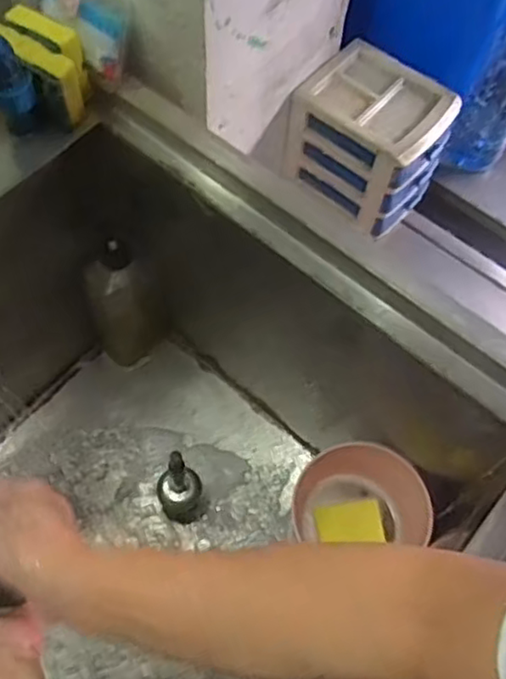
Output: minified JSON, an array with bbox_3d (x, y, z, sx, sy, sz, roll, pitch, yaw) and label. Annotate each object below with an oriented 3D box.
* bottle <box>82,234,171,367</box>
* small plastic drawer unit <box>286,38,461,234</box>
[{"bbox_3d":[-0.161,-0.043,0.869,0.099,0.224,0.056,-21,67,-13],"label":"bottle"},{"bbox_3d":[0.147,-0.258,0.852,0.177,0.141,0.150,34,67,13],"label":"small plastic drawer unit"}]

